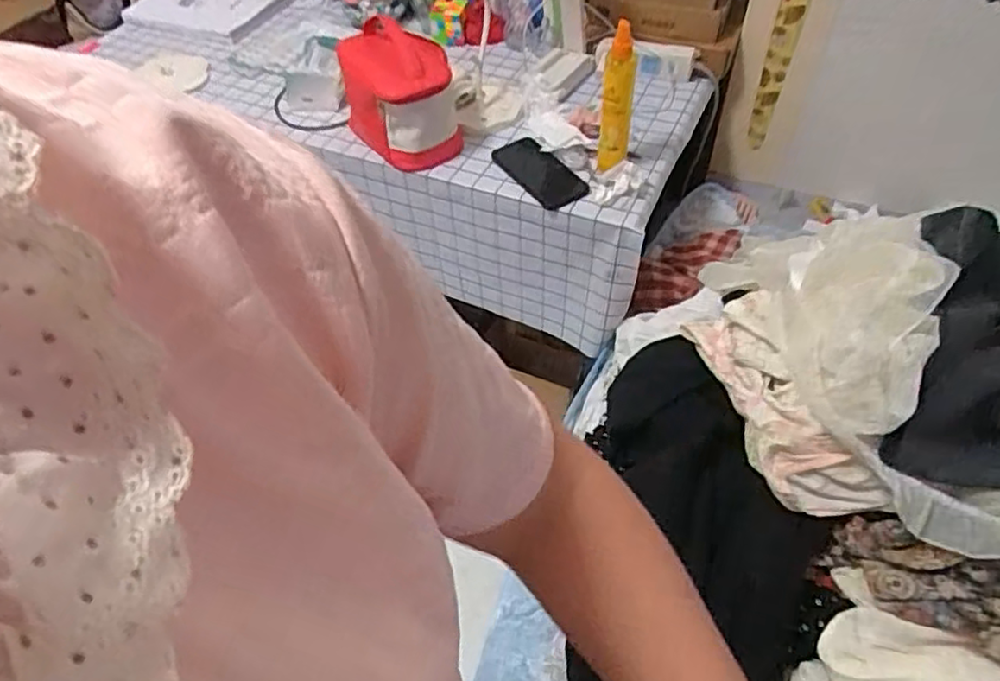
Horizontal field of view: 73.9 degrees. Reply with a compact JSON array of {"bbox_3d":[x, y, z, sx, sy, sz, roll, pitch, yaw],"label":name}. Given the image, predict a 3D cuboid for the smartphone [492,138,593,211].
[{"bbox_3d":[0.056,-0.255,1.003,0.084,0.013,0.174,-30,55,-20],"label":"smartphone"}]

